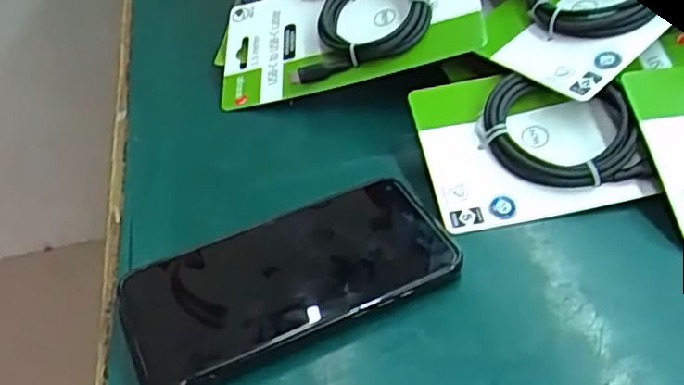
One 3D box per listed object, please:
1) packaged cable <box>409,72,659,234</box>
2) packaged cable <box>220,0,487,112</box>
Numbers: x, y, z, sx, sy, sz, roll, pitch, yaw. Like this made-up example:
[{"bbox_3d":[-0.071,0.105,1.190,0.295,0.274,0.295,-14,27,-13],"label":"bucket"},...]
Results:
[{"bbox_3d":[0.101,-0.032,0.383,0.127,0.016,0.096,-14,60,2],"label":"packaged cable"},{"bbox_3d":[0.002,-0.118,0.467,0.178,0.025,0.098,-12,52,13],"label":"packaged cable"}]

